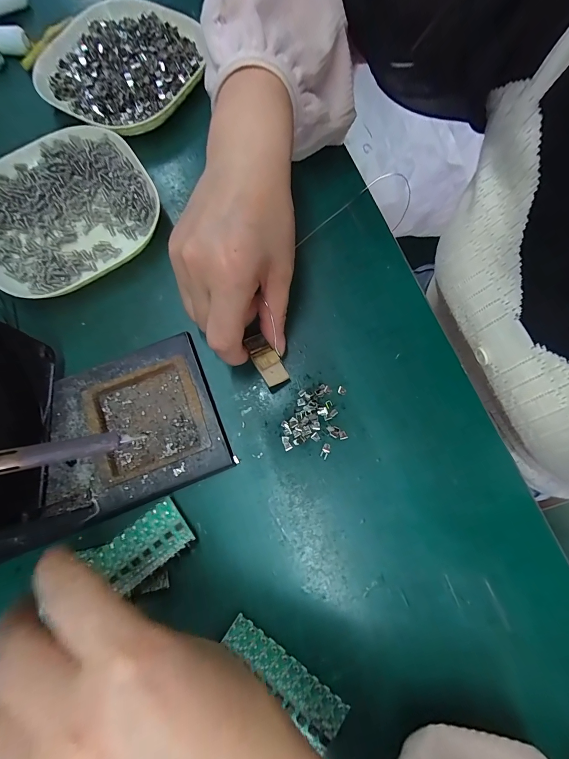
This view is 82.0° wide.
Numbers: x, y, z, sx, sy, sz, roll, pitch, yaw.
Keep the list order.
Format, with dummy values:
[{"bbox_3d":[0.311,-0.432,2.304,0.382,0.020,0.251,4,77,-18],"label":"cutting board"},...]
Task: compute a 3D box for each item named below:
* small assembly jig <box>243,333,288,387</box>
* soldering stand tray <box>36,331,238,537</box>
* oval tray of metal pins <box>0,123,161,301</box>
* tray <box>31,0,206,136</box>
[{"bbox_3d":[-0.013,-0.015,0.231,0.018,0.007,0.039,-28,83,-8],"label":"small assembly jig"},{"bbox_3d":[-0.108,0.034,0.225,0.120,0.012,0.101,-22,76,-5],"label":"soldering stand tray"},{"bbox_3d":[-0.180,-0.138,0.267,0.139,0.021,0.134,-35,78,-8],"label":"oval tray of metal pins"},{"bbox_3d":[-0.154,-0.291,0.305,0.154,0.027,0.138,30,76,8],"label":"tray"}]

